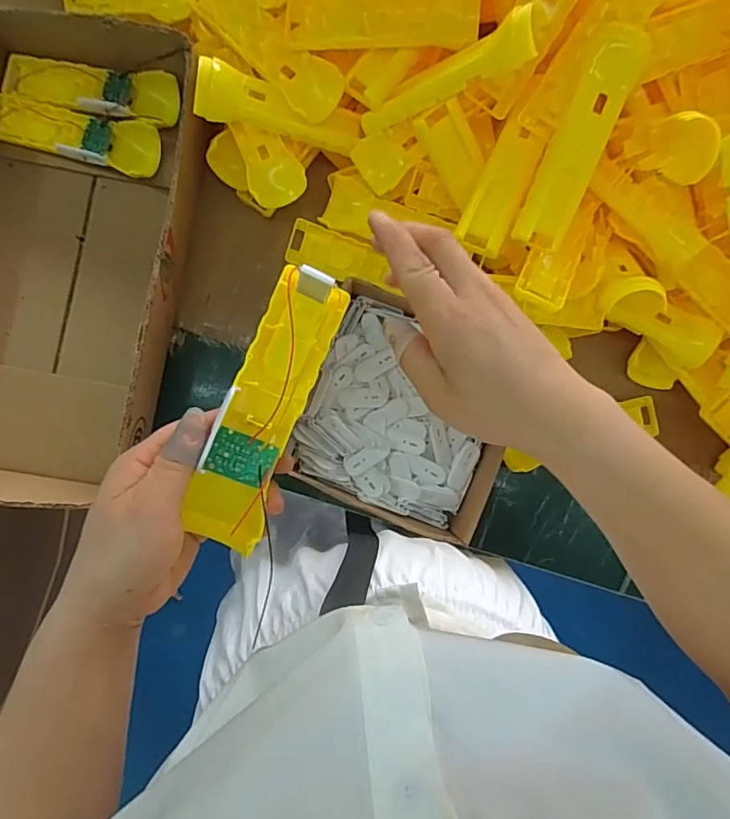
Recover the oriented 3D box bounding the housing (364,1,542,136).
[{"bbox_3d":[0.062,-0.267,0.424,0.018,0.162,0.029,4,84,-47],"label":"housing"}]

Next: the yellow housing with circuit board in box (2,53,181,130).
[{"bbox_3d":[-0.271,-0.315,0.505,0.164,0.030,0.063,8,85,-4],"label":"yellow housing with circuit board in box"}]

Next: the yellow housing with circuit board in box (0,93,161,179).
[{"bbox_3d":[-0.288,-0.268,0.502,0.163,0.023,0.050,13,85,-3],"label":"yellow housing with circuit board in box"}]

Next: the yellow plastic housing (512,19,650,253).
[{"bbox_3d":[0.171,-0.213,0.409,0.043,0.014,0.166,21,103,-3],"label":"yellow plastic housing"}]

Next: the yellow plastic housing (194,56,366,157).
[{"bbox_3d":[-0.077,-0.273,0.472,0.148,0.032,0.039,7,85,-22],"label":"yellow plastic housing"}]

